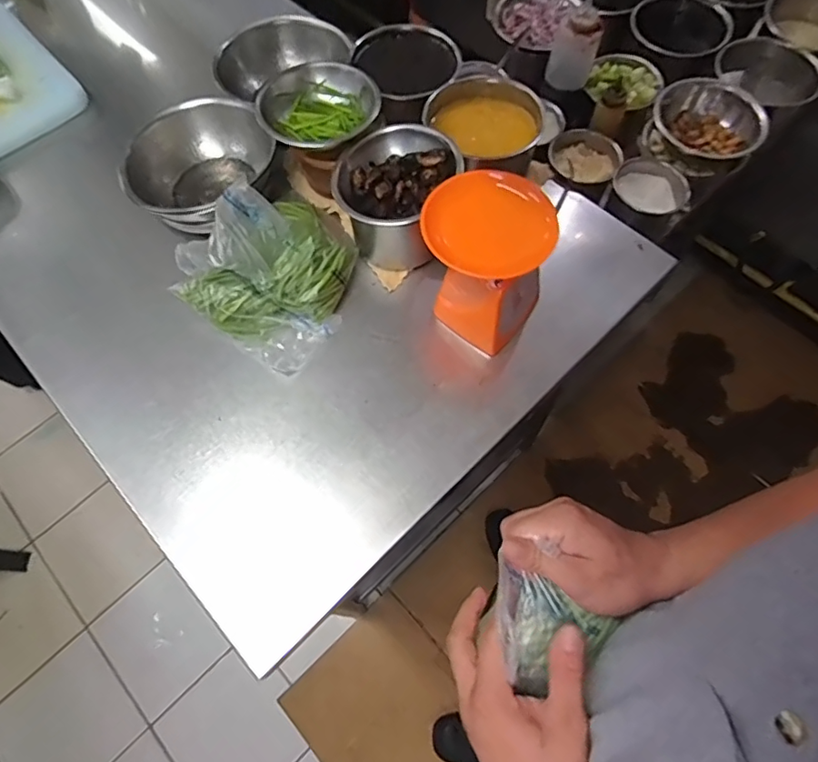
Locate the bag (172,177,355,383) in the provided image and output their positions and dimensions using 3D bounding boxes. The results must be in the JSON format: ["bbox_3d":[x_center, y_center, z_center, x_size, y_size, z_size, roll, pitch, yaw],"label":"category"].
[{"bbox_3d":[-0.194,-0.176,0.742,0.234,0.133,0.234,33,70,16],"label":"bag"}]

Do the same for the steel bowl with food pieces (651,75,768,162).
[{"bbox_3d":[0.487,-0.419,0.881,0.169,0.073,0.137,18,67,10],"label":"steel bowl with food pieces"}]

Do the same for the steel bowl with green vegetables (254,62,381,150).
[{"bbox_3d":[-0.132,-0.396,0.774,0.168,0.056,0.130,-36,69,-14],"label":"steel bowl with green vegetables"}]

